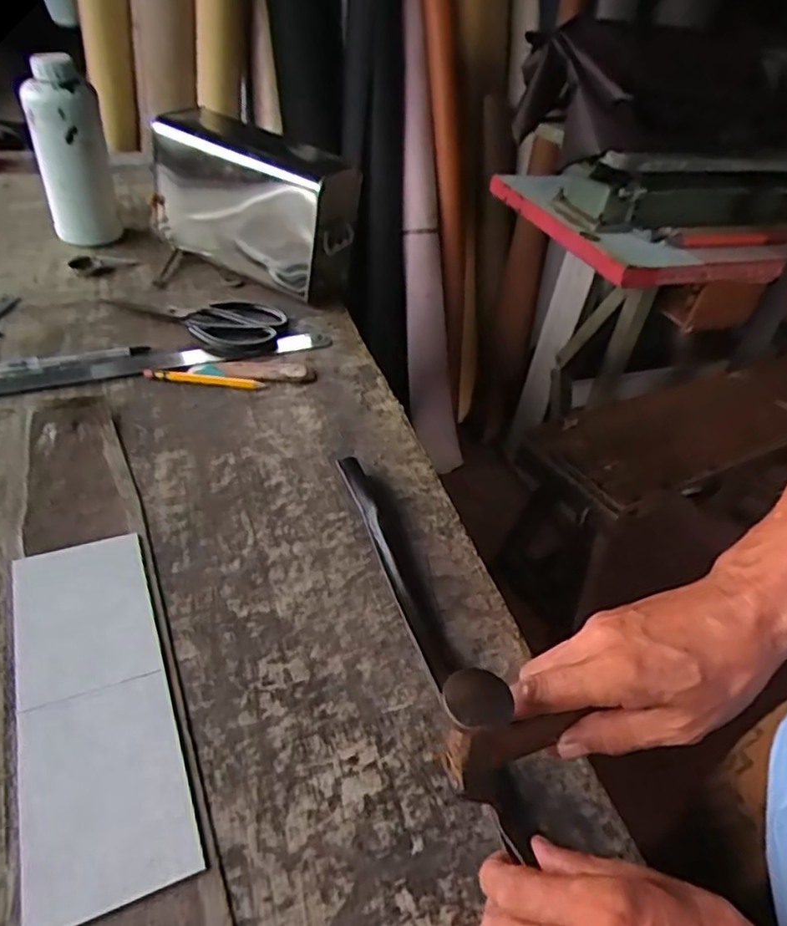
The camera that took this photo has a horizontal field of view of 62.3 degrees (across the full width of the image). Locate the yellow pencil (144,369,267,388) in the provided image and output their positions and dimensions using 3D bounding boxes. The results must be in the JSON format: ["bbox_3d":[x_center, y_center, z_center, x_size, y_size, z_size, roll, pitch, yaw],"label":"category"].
[{"bbox_3d":[-0.195,-0.086,0.665,0.120,0.007,0.012,7,40,0],"label":"yellow pencil"}]

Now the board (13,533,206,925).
[{"bbox_3d":[-0.186,0.139,0.404,0.082,0.012,0.246,-12,44,-22],"label":"board"}]

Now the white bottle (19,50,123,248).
[{"bbox_3d":[-0.404,-0.387,0.820,0.083,0.207,0.082,-14,45,-23],"label":"white bottle"}]

